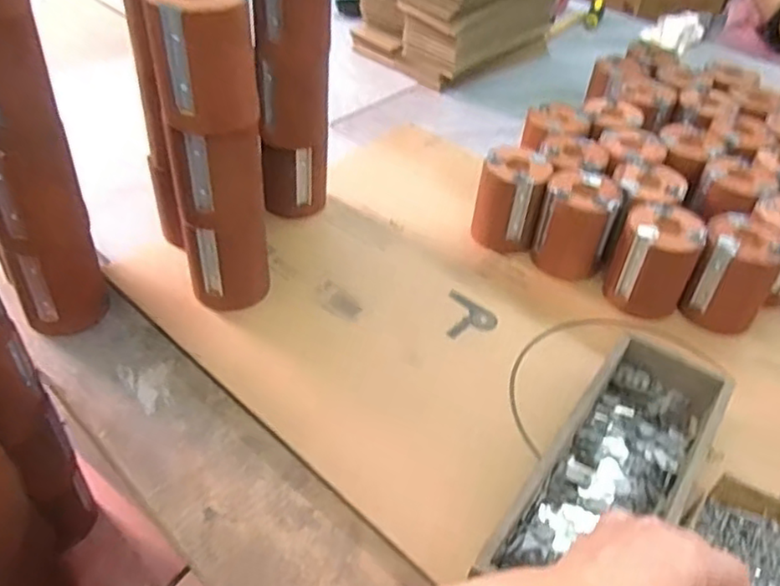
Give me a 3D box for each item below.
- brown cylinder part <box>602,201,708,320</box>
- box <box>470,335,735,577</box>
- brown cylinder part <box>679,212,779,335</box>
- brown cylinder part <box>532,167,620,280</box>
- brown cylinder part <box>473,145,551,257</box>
[{"bbox_3d":[0.280,-0.037,0.683,0.078,0.096,0.078,20,44,17],"label":"brown cylinder part"},{"bbox_3d":[0.179,0.145,0.511,0.098,0.065,0.260,28,47,24],"label":"box"},{"bbox_3d":[0.358,-0.019,0.673,0.076,0.103,0.079,26,46,22],"label":"brown cylinder part"},{"bbox_3d":[0.206,-0.074,0.721,0.077,0.099,0.068,15,43,11],"label":"brown cylinder part"},{"bbox_3d":[0.143,-0.108,0.757,0.075,0.101,0.072,16,43,13],"label":"brown cylinder part"}]

